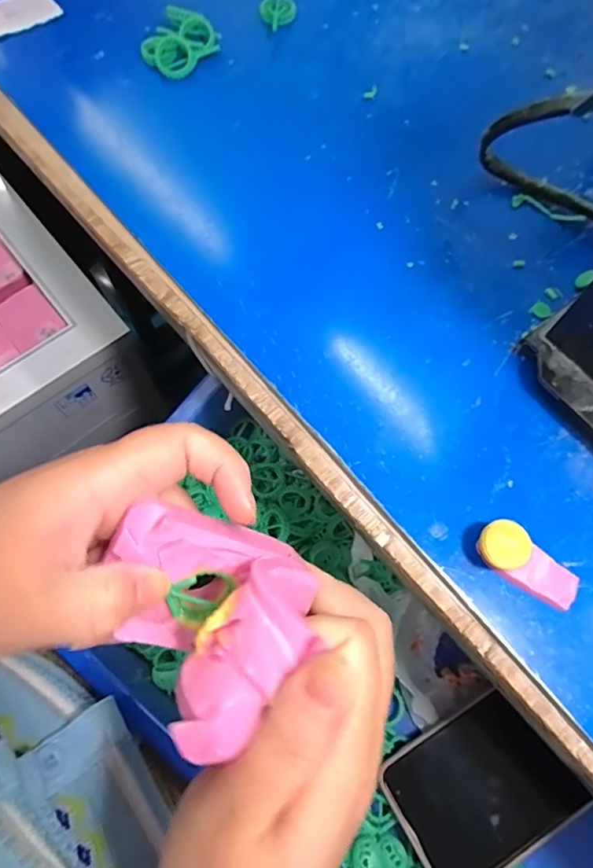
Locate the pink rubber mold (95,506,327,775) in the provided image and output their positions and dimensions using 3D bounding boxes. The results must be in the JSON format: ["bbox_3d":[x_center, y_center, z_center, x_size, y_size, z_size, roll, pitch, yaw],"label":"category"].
[{"bbox_3d":[-0.029,0.056,0.169,0.057,0.036,0.071,-43,75,-14],"label":"pink rubber mold"}]

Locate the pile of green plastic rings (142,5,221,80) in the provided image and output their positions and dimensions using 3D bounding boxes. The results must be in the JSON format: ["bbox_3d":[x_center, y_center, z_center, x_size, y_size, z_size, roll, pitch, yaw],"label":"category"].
[{"bbox_3d":[-0.077,-0.253,0.327,0.046,0.015,0.039,-39,74,-13],"label":"pile of green plastic rings"}]

